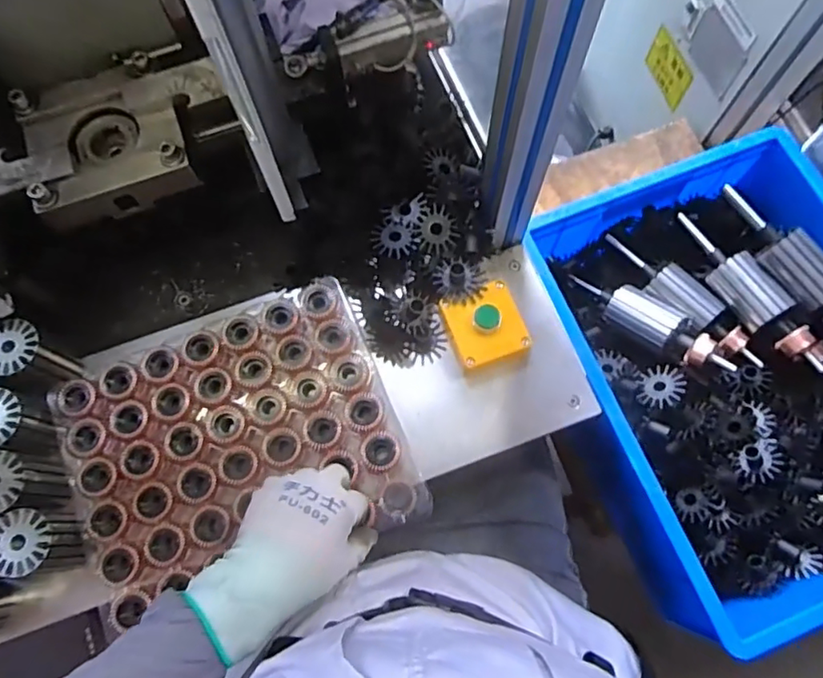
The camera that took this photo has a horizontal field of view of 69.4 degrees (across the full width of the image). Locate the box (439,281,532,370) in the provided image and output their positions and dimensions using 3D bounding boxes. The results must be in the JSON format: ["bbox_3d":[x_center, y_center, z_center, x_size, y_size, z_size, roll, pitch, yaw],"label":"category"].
[{"bbox_3d":[0.075,-0.011,0.603,0.074,0.042,0.078,-23,74,-6],"label":"box"}]

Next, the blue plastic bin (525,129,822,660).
[{"bbox_3d":[0.372,0.031,0.671,0.361,0.122,0.476,-22,74,-5],"label":"blue plastic bin"}]

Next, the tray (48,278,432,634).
[{"bbox_3d":[-0.169,0.099,0.568,0.303,0.022,0.242,-22,74,-5],"label":"tray"}]

